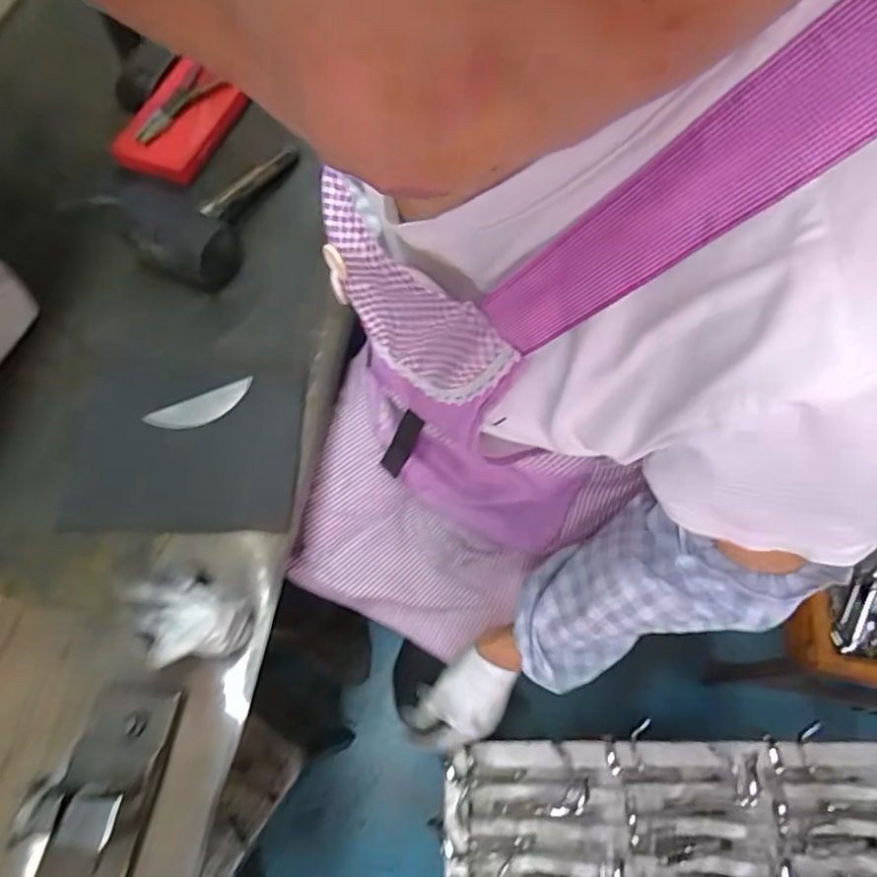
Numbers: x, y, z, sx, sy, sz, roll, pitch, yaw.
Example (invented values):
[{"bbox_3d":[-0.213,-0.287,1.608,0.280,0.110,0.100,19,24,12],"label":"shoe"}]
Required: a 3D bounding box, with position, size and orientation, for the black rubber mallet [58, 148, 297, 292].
[{"bbox_3d":[-0.249,-0.283,0.639,0.145,0.061,0.240,30,68,11],"label":"black rubber mallet"}]

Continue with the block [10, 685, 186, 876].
[{"bbox_3d":[-0.239,0.246,0.389,0.066,0.067,0.131,7,65,1],"label":"block"}]

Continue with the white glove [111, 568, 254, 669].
[{"bbox_3d":[-0.204,0.142,0.442,0.092,0.062,0.068,25,67,9],"label":"white glove"}]

